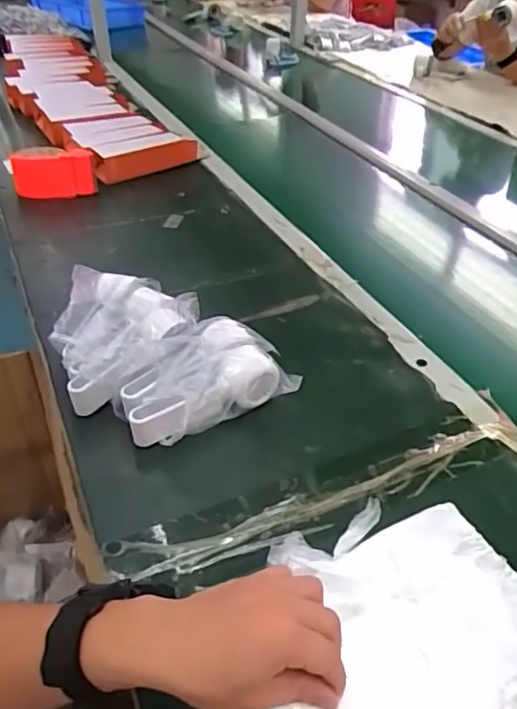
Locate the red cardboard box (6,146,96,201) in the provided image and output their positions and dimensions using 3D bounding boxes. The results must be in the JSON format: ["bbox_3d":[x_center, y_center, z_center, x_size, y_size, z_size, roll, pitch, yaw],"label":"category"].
[{"bbox_3d":[-0.371,-0.327,1.038,0.147,0.076,0.058,0,40,-1],"label":"red cardboard box"}]

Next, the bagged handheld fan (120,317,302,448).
[{"bbox_3d":[-0.060,0.024,0.627,0.188,0.073,0.116,-25,46,-28],"label":"bagged handheld fan"}]

